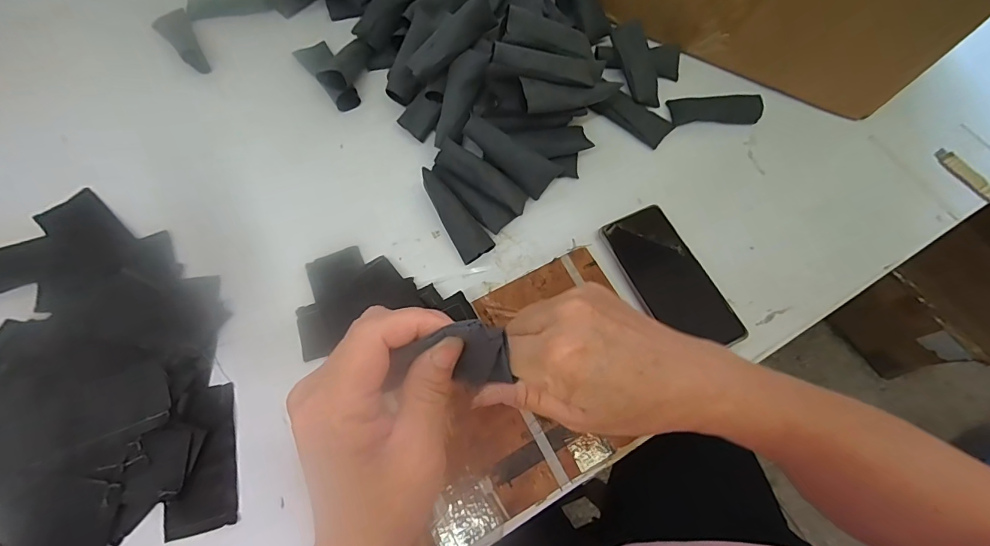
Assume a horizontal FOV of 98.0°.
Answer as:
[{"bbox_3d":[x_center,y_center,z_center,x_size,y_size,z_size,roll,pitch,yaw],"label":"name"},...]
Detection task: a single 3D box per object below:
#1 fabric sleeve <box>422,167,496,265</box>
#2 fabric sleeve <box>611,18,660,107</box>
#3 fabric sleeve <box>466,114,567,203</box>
[{"bbox_3d":[-0.041,-0.061,0.441,0.034,0.014,0.102,-32,86,-13],"label":"fabric sleeve"},{"bbox_3d":[0.169,-0.247,0.508,0.036,0.023,0.100,-19,93,-10],"label":"fabric sleeve"},{"bbox_3d":[0.015,-0.120,0.440,0.103,0.028,0.035,35,70,-12],"label":"fabric sleeve"}]

